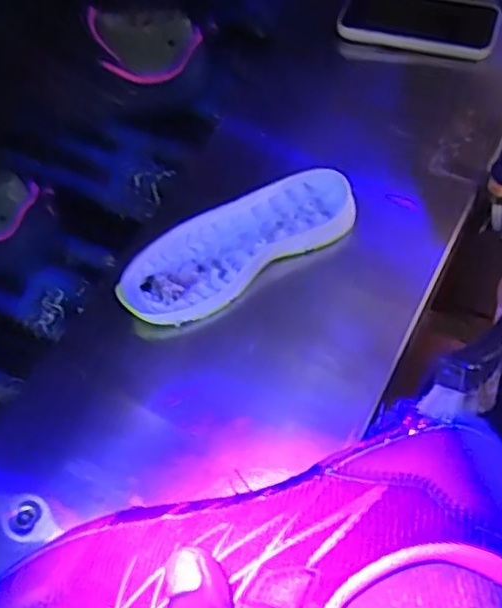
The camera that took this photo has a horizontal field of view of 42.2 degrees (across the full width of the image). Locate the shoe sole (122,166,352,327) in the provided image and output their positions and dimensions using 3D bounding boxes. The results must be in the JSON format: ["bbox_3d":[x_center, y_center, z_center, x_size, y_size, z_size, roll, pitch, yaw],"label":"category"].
[{"bbox_3d":[-0.011,-0.051,0.524,0.199,0.029,0.082,-28,68,-16],"label":"shoe sole"}]

